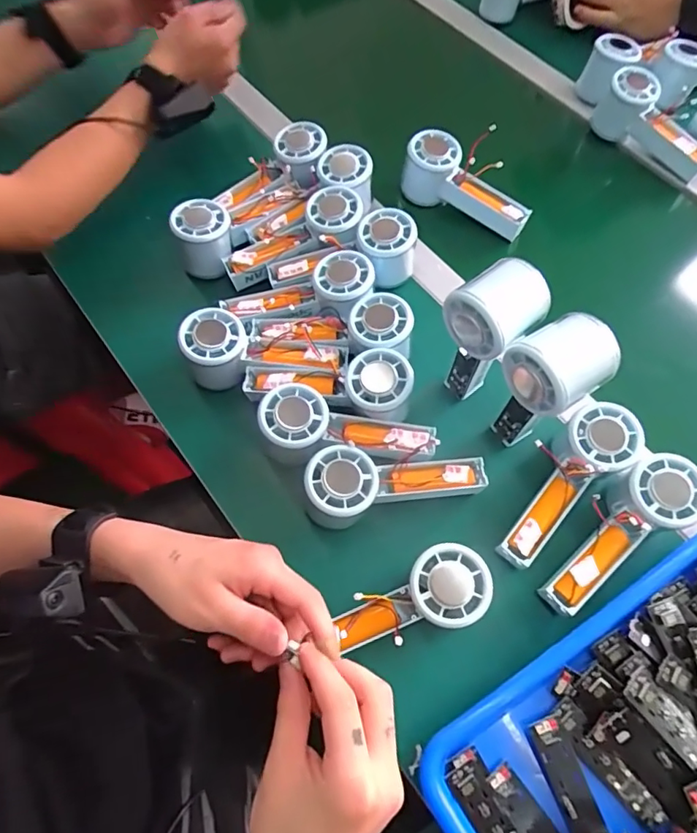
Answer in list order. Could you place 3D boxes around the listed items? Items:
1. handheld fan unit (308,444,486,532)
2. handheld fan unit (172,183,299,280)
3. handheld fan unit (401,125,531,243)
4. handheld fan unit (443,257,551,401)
[{"bbox_3d":[0.035,0.055,0.439,0.152,0.058,0.049,-3,64,-17],"label":"handheld fan unit"},{"bbox_3d":[-0.118,-0.207,0.541,0.058,0.053,0.136,37,70,15],"label":"handheld fan unit"},{"bbox_3d":[0.134,-0.258,0.571,0.146,0.091,0.047,34,68,0],"label":"handheld fan unit"},{"bbox_3d":[0.112,-0.061,0.431,0.070,0.140,0.054,-35,70,-16],"label":"handheld fan unit"}]

